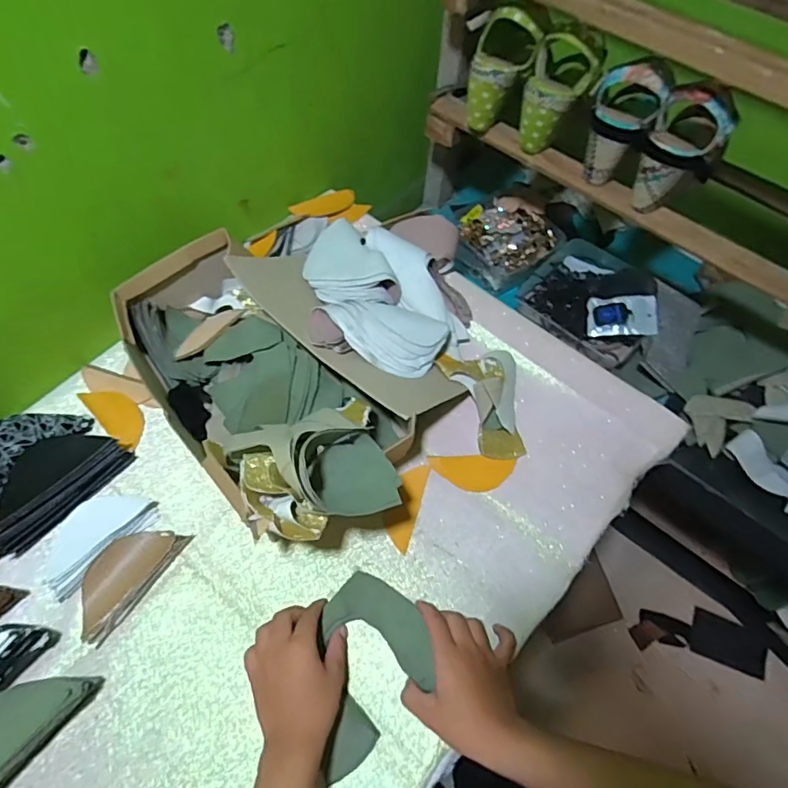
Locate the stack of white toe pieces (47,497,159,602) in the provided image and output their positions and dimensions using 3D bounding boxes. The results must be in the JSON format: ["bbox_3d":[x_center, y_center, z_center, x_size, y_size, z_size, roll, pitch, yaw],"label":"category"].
[{"bbox_3d":[-0.316,0.145,0.558,0.067,0.020,0.116,40,65,17],"label":"stack of white toe pieces"}]

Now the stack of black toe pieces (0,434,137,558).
[{"bbox_3d":[-0.374,0.090,0.571,0.086,0.036,0.152,38,64,17],"label":"stack of black toe pieces"}]

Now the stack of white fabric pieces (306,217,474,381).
[{"bbox_3d":[-0.026,-0.138,0.679,0.164,0.074,0.267,-28,66,-19],"label":"stack of white fabric pieces"}]

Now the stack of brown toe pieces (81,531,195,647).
[{"bbox_3d":[-0.277,0.186,0.545,0.063,0.018,0.121,32,63,14],"label":"stack of brown toe pieces"}]

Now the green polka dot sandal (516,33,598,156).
[{"bbox_3d":[0.209,-0.385,0.684,0.079,0.129,0.072,20,61,7],"label":"green polka dot sandal"}]

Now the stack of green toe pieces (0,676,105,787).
[{"bbox_3d":[-0.326,0.292,0.460,0.055,0.058,0.124,41,65,18],"label":"stack of green toe pieces"}]

